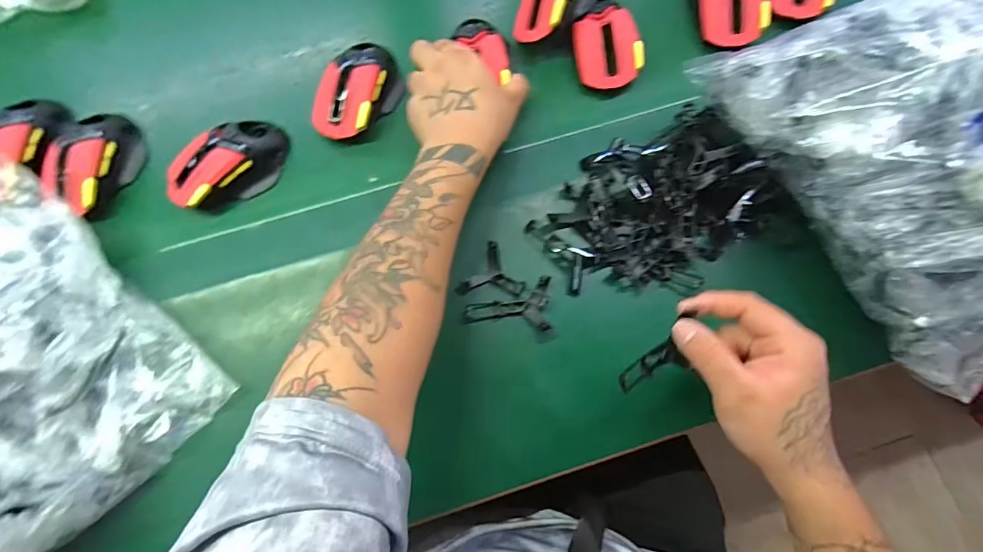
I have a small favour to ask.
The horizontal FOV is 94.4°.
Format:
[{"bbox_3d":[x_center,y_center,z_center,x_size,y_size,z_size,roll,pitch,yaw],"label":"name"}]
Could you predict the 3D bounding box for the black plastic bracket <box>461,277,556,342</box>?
[{"bbox_3d":[0.015,0.032,0.416,0.081,0.015,0.056,-3,74,1],"label":"black plastic bracket"}]

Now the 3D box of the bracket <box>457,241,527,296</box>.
[{"bbox_3d":[0.003,0.004,0.416,0.049,0.015,0.057,34,77,11],"label":"bracket"}]

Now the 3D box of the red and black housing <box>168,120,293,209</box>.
[{"bbox_3d":[-0.260,-0.109,0.451,0.117,0.044,0.055,-31,75,-7],"label":"red and black housing"}]

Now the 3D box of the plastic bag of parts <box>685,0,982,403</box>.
[{"bbox_3d":[0.347,-0.101,0.359,0.195,0.142,0.317,-31,75,-7],"label":"plastic bag of parts"}]

